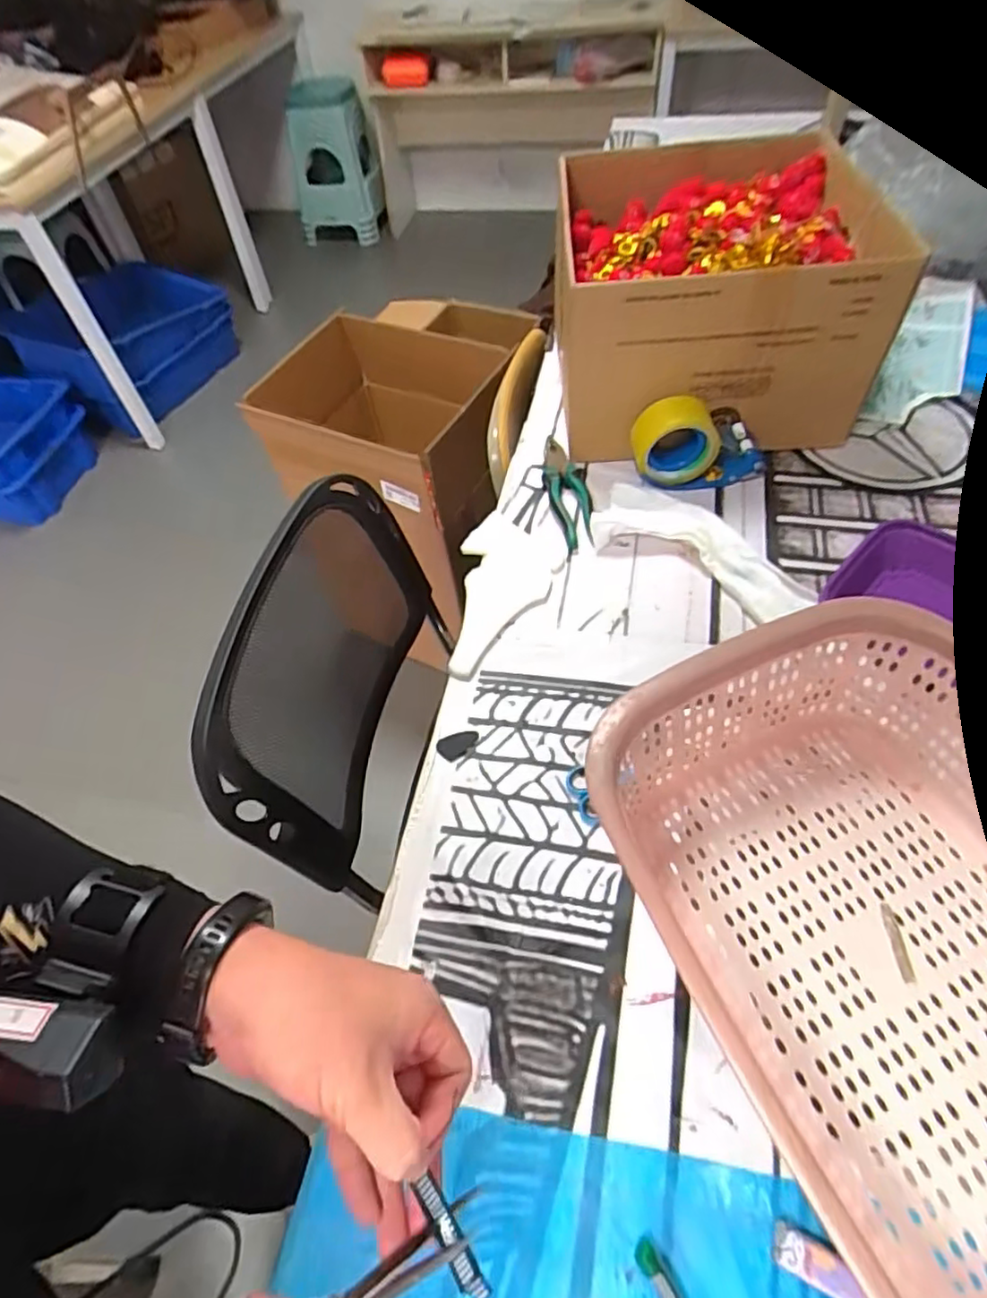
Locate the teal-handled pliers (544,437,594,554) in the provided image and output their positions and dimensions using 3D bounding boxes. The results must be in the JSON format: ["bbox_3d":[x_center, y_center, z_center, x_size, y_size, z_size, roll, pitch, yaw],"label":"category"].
[{"bbox_3d":[0.094,-0.205,0.824,0.047,0.029,0.212,-6,53,2],"label":"teal-handled pliers"}]

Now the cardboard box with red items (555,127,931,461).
[{"bbox_3d":[0.273,-0.473,0.875,0.351,0.239,0.424,-2,53,5],"label":"cardboard box with red items"}]

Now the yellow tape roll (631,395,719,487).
[{"bbox_3d":[0.227,-0.259,0.805,0.102,0.099,0.044,-10,53,-2],"label":"yellow tape roll"}]

